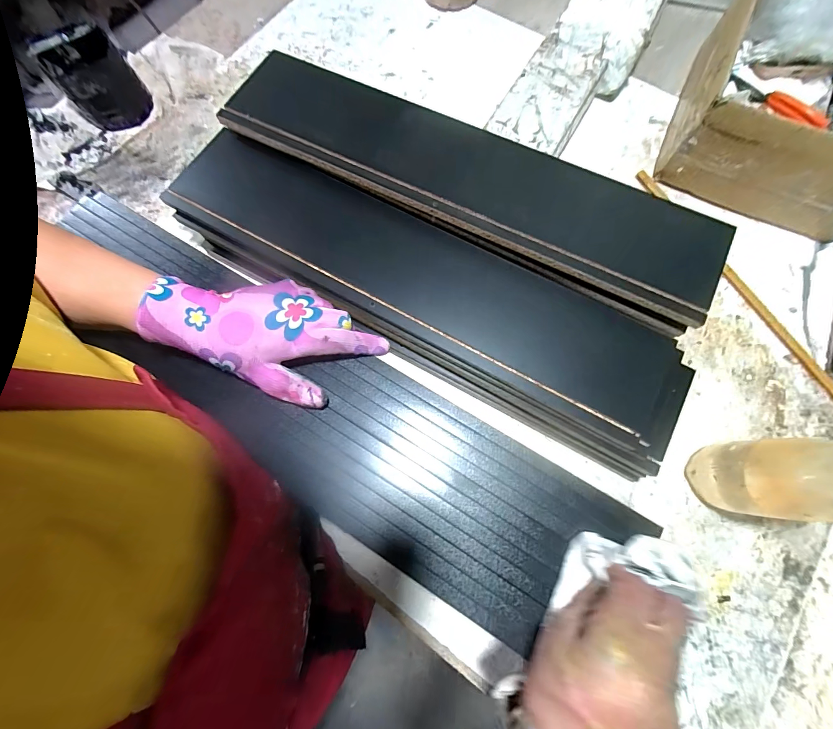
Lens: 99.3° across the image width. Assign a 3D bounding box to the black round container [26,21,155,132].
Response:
[{"bbox_3d":[-0.493,-0.441,0.549,0.101,0.084,0.104,0,75,2],"label":"black round container"}]

